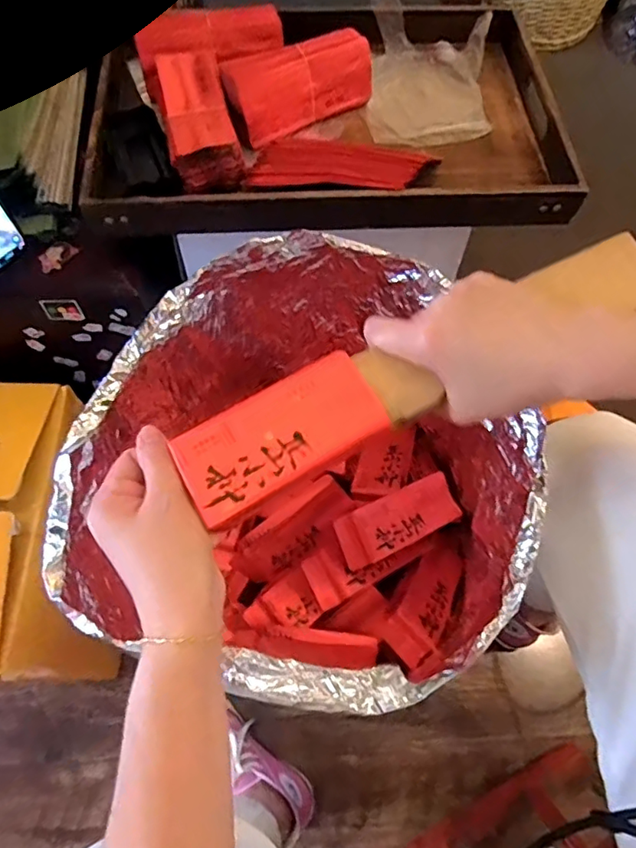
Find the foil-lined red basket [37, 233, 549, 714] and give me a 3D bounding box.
[{"bbox_3d":[-0.004,0.053,0.509,0.337,0.254,0.347,13,65,5],"label":"foil-lined red basket"}]

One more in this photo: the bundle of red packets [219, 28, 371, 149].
[{"bbox_3d":[-0.023,-0.357,0.570,0.155,0.050,0.077,-35,70,-16],"label":"bundle of red packets"}]

